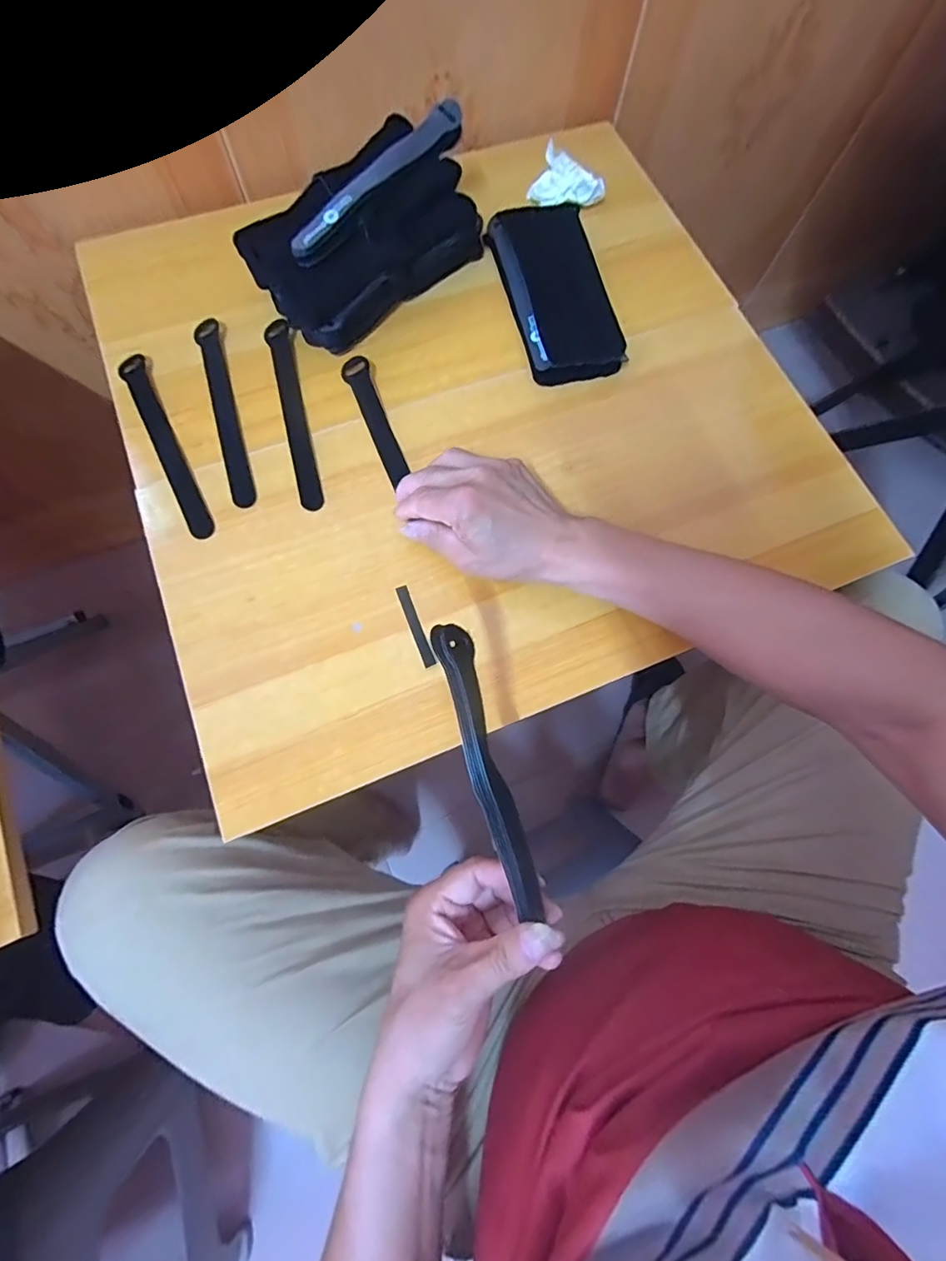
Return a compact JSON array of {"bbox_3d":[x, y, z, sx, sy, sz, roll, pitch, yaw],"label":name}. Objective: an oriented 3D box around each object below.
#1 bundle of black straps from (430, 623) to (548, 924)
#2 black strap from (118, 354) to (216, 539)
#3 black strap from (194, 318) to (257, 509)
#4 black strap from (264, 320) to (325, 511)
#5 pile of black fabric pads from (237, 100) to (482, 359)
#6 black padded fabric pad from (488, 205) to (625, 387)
[{"bbox_3d":[0.009,0.078,0.283,0.022,0.019,0.169,-17,85,-7],"label":"bundle of black straps"},{"bbox_3d":[-0.266,-0.161,0.426,0.022,0.005,0.197,-28,77,-9],"label":"black strap"},{"bbox_3d":[-0.221,-0.196,0.436,0.022,0.007,0.194,-16,75,-6],"label":"black strap"},{"bbox_3d":[-0.160,-0.195,0.437,0.021,0.004,0.194,-13,77,-5],"label":"black strap"},{"bbox_3d":[-0.090,-0.364,0.448,0.217,0.080,0.123,-40,79,-12],"label":"pile of black fabric pads"},{"bbox_3d":[0.080,-0.324,0.470,0.087,0.027,0.207,-13,75,-6],"label":"black padded fabric pad"}]

